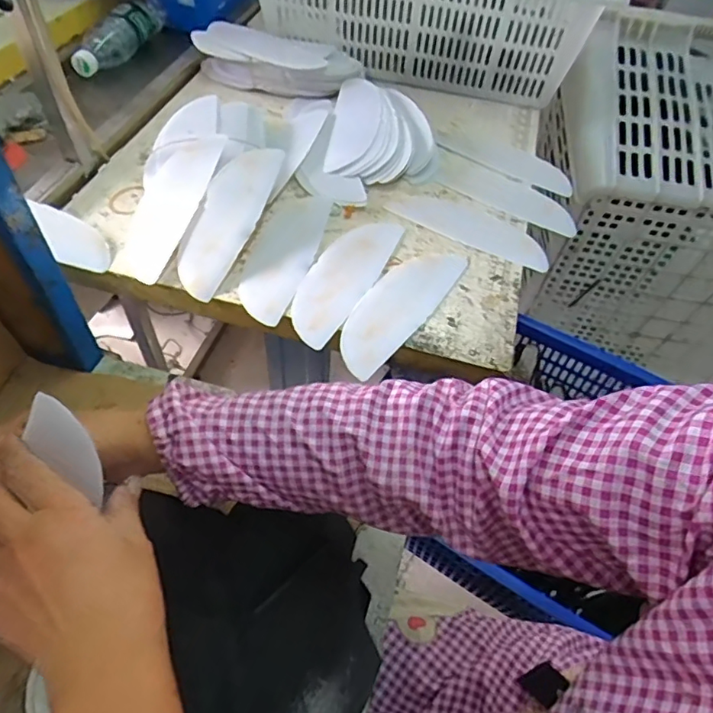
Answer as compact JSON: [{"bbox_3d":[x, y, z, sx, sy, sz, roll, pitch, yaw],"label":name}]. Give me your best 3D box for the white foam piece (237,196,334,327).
[{"bbox_3d":[-0.081,-0.116,0.614,0.067,0.006,0.206,12,55,6],"label":"white foam piece"}]

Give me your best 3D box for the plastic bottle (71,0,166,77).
[{"bbox_3d":[-0.385,-0.515,0.873,0.067,0.063,0.224,20,53,10],"label":"plastic bottle"}]

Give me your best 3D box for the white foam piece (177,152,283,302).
[{"bbox_3d":[-0.142,-0.156,0.604,0.060,0.018,0.202,20,74,10],"label":"white foam piece"}]

